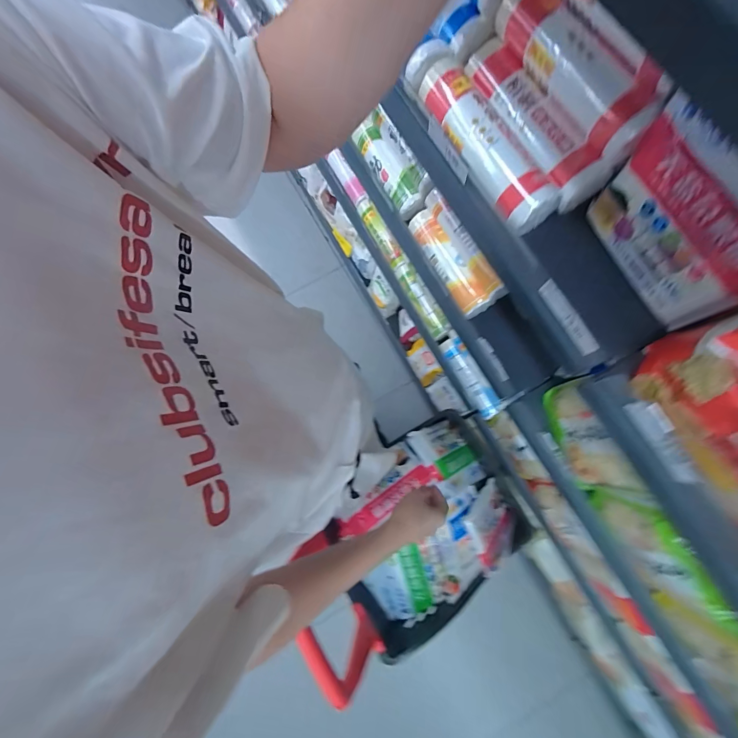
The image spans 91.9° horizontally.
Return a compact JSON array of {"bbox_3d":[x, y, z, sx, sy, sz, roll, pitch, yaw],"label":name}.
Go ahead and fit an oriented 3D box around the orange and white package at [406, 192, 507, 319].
[{"bbox_3d":[0.171,-0.233,0.720,0.080,0.103,0.242,-34,79,-5],"label":"orange and white package"}]

